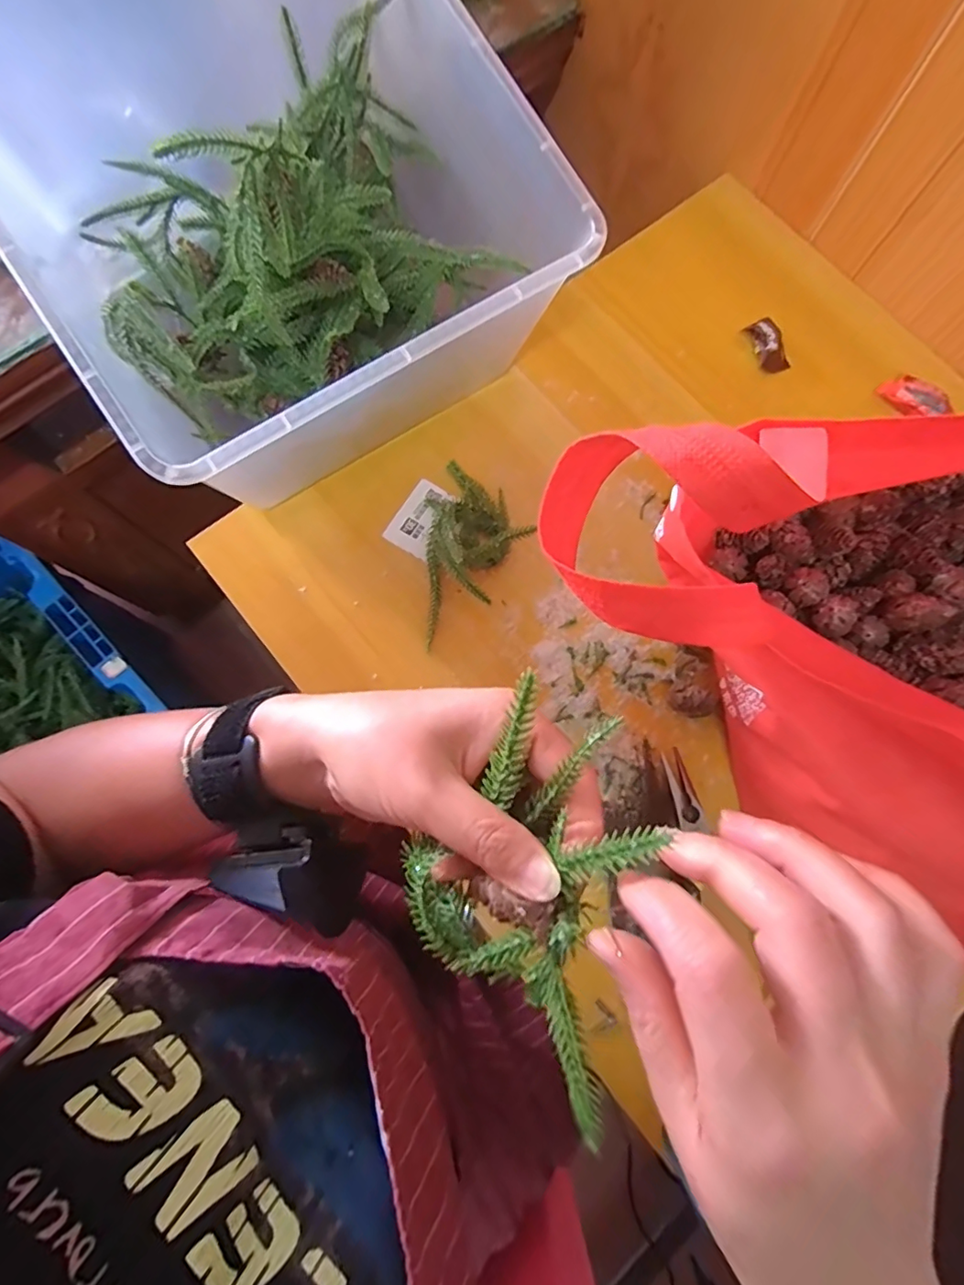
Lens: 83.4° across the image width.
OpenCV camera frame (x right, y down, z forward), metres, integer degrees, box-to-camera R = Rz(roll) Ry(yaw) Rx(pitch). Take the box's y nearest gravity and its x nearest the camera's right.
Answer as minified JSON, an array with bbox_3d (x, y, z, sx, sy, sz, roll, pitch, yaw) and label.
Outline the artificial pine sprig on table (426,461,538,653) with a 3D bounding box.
[{"bbox_3d":[-0.004,-0.063,0.392,0.079,0.043,0.125,4,77,0],"label":"artificial pine sprig on table"}]

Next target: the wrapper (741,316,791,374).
[{"bbox_3d":[0.242,-0.251,0.455,0.029,0.008,0.051,-20,78,-6],"label":"wrapper"}]

